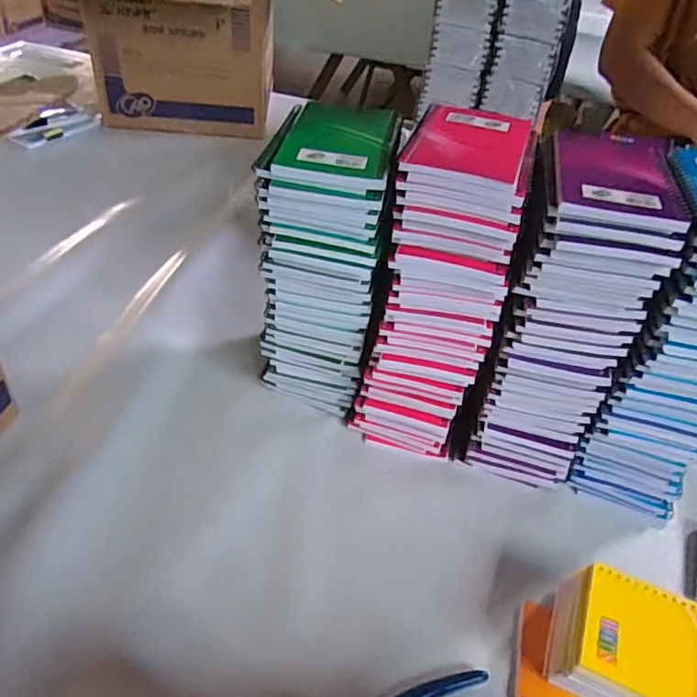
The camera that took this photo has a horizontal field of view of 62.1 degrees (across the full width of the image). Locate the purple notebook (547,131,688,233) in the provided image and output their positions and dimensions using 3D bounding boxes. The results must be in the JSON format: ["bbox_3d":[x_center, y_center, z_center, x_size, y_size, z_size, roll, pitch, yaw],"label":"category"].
[{"bbox_3d":[0.188,-0.125,0.417,0.088,0.016,0.128,12,42,6],"label":"purple notebook"}]

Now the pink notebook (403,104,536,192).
[{"bbox_3d":[0.091,-0.155,0.436,0.083,0.011,0.122,15,42,9],"label":"pink notebook"}]

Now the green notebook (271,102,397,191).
[{"bbox_3d":[-0.006,-0.161,0.450,0.080,0.013,0.129,9,41,2],"label":"green notebook"}]

